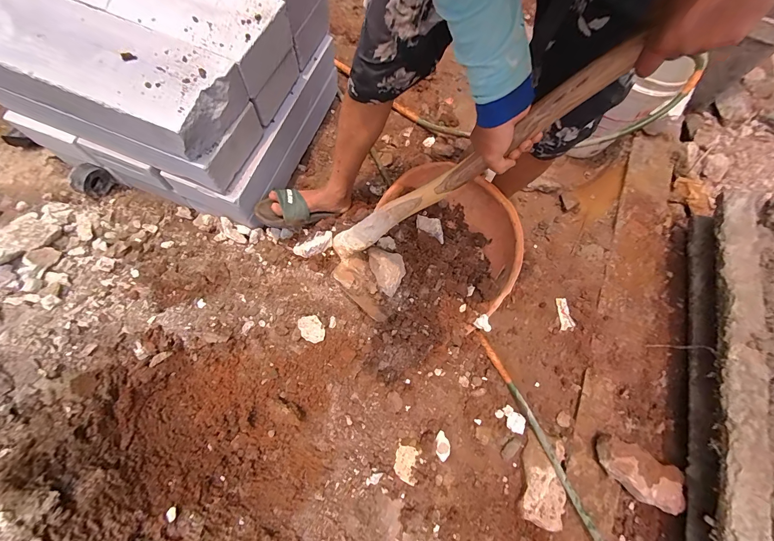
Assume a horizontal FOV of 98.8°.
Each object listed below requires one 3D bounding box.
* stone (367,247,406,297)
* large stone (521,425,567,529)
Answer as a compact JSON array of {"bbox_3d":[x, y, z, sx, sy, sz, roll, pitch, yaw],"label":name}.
[{"bbox_3d":[0.006,0.003,0.799,0.077,0.066,0.112,-15,75,-8],"label":"stone"},{"bbox_3d":[0.421,0.559,0.893,0.121,0.048,0.215,17,72,5],"label":"large stone"}]

